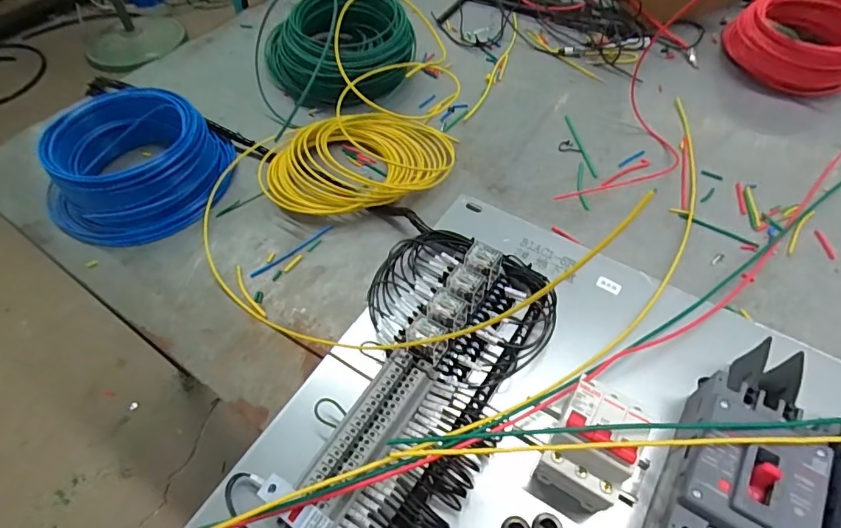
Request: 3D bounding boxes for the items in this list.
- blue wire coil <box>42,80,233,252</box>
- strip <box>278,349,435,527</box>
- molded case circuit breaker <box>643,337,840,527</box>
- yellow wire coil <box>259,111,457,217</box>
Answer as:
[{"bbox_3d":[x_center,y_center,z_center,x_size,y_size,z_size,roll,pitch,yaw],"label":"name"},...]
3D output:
[{"bbox_3d":[-0.338,-0.119,0.562,0.177,0.075,0.197,18,57,15],"label":"blue wire coil"},{"bbox_3d":[-0.042,0.133,0.356,0.042,0.052,0.146,24,59,19],"label":"strip"},{"bbox_3d":[0.218,0.157,0.341,0.088,0.084,0.207,26,59,20],"label":"molded case circuit breaker"},{"bbox_3d":[-0.077,-0.136,0.589,0.237,0.048,0.162,-27,57,-16],"label":"yellow wire coil"}]

